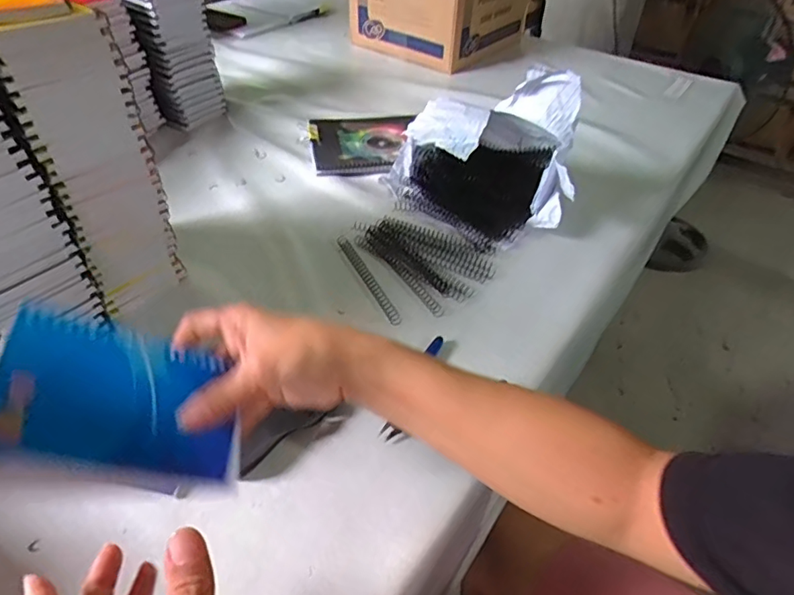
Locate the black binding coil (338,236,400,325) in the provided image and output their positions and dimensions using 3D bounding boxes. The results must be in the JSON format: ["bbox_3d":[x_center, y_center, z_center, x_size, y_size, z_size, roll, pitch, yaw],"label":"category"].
[{"bbox_3d":[-0.033,-0.023,0.600,0.012,0.006,0.155,-17,46,-21],"label":"black binding coil"}]

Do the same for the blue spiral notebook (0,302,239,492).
[{"bbox_3d":[-0.152,0.059,0.301,0.128,0.008,0.083,21,57,-26],"label":"blue spiral notebook"}]

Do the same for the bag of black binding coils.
[{"bbox_3d":[0.112,-0.179,0.658,0.199,0.167,0.184,-15,46,-19],"label":"bag of black binding coils"}]

